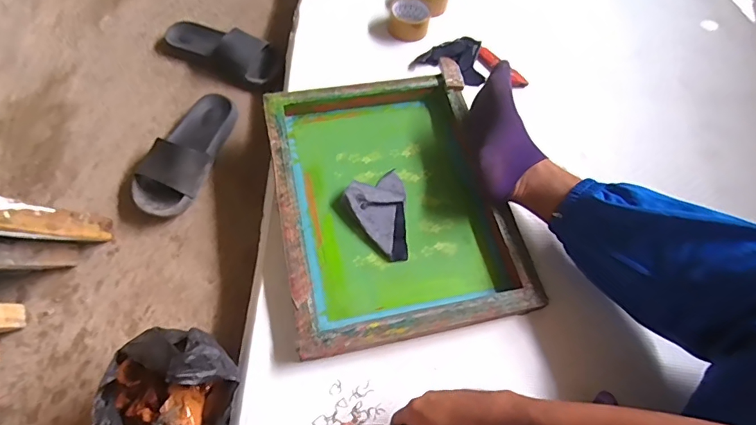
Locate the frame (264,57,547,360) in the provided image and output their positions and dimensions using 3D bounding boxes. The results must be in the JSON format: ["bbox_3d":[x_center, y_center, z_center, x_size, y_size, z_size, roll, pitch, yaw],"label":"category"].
[{"bbox_3d":[0.017,-0.026,0.755,0.367,0.048,0.472,-12,63,-10],"label":"frame"}]

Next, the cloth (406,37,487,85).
[{"bbox_3d":[0.150,-0.318,0.923,0.151,0.043,0.094,15,61,4],"label":"cloth"}]

